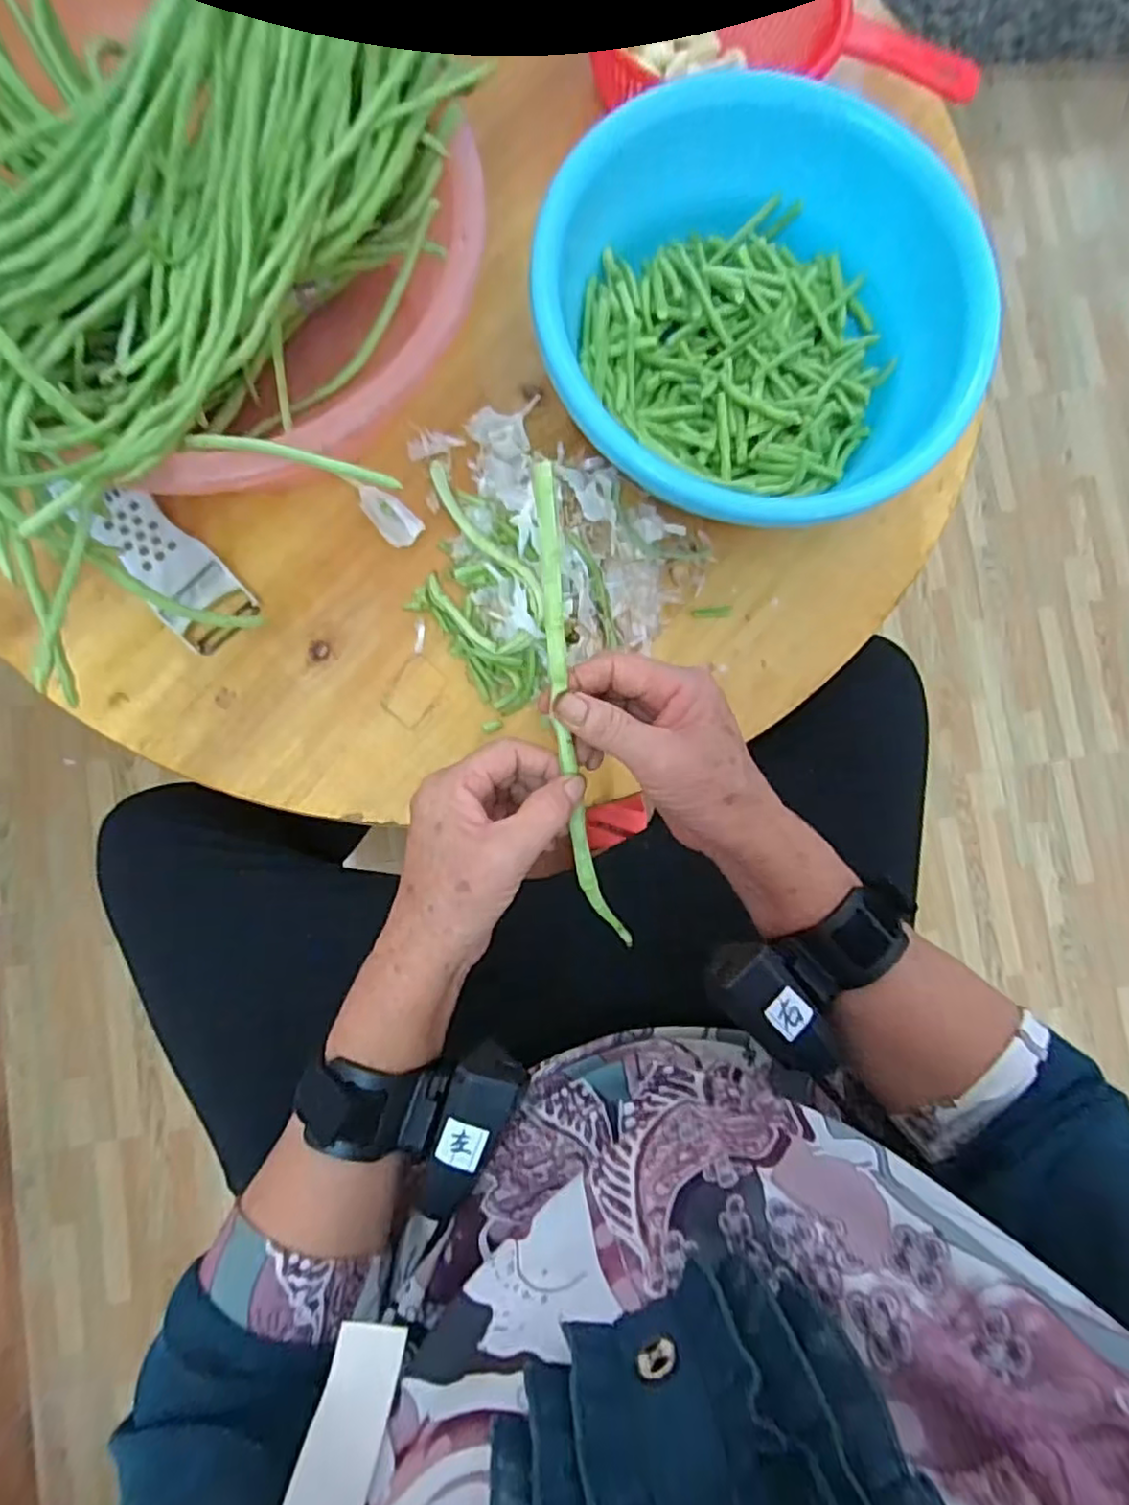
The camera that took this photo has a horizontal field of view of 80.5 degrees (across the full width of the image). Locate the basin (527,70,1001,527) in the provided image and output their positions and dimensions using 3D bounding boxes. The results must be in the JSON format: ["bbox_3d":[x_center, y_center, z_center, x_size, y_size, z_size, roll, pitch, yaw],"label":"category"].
[{"bbox_3d":[0.129,-0.289,0.448,0.286,0.086,0.251,24,82,-3],"label":"basin"}]

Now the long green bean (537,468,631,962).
[{"bbox_3d":[0.007,-0.010,0.326,0.021,0.008,0.243,-8,108,-1],"label":"long green bean"}]

